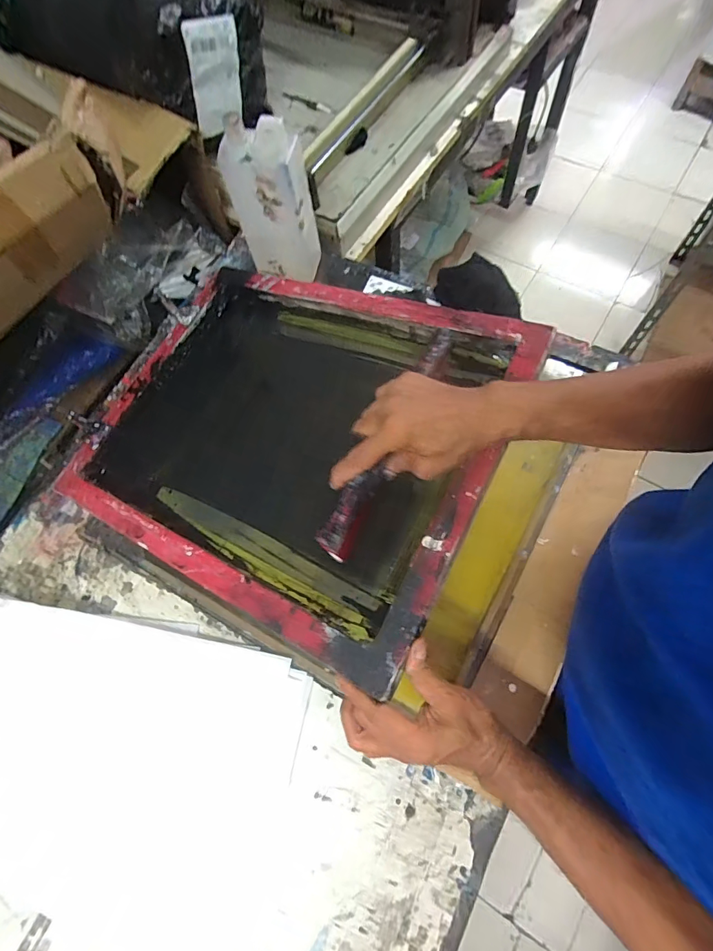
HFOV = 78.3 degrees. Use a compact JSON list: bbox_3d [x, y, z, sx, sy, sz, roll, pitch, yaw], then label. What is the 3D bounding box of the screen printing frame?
[{"bbox_3d":[-0.088,-0.053,0.531,0.499,0.054,0.414,22,74,25],"label":"screen printing frame"}]

